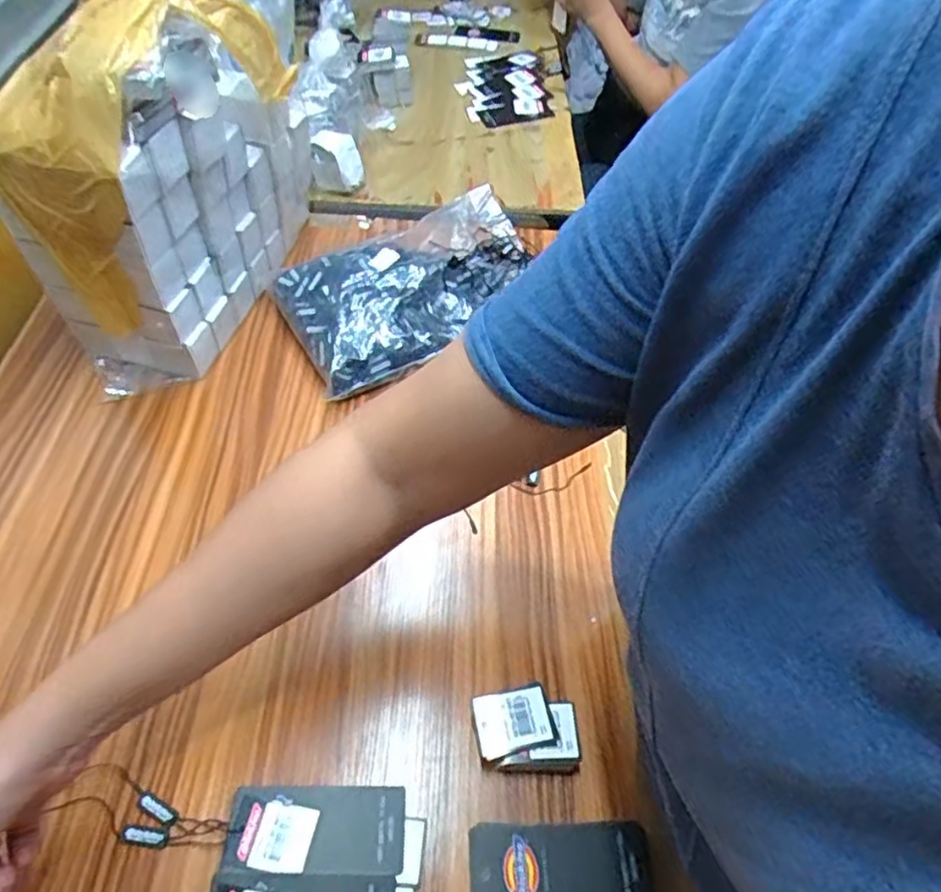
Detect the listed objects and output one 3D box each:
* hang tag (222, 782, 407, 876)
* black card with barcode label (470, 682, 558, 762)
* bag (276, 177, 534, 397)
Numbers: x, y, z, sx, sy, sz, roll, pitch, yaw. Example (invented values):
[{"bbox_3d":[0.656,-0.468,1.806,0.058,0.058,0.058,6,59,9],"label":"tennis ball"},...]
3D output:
[{"bbox_3d":[-0.096,0.241,0.411,0.107,0.005,0.050,5,53,-8],"label":"hang tag"},{"bbox_3d":[0.028,0.183,0.437,0.051,0.005,0.040,-14,53,-7],"label":"black card with barcode label"},{"bbox_3d":[-0.057,-0.176,0.692,0.300,0.056,0.159,-34,63,-26],"label":"bag"}]

